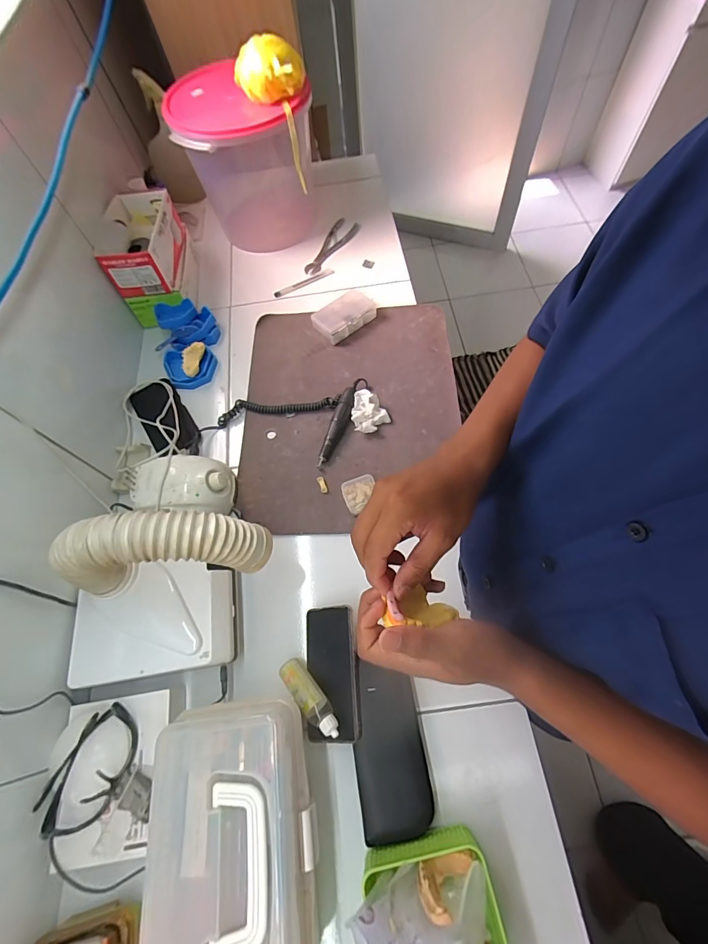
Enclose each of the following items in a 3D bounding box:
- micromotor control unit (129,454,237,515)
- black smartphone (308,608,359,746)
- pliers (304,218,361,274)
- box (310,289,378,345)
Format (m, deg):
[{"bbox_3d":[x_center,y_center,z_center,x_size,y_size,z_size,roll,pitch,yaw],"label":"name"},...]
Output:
[{"bbox_3d":[-0.272,0.025,0.631,0.142,0.074,0.106,-1,65,4],"label":"micromotor control unit"},{"bbox_3d":[-0.030,0.264,0.519,0.066,0.014,0.160,-5,65,2],"label":"black smartphone"},{"bbox_3d":[-0.052,-0.536,0.920,0.059,0.014,0.194,25,69,15],"label":"pliers"},{"bbox_3d":[-0.017,-0.319,0.795,0.123,0.033,0.076,-40,68,-14],"label":"box"}]

